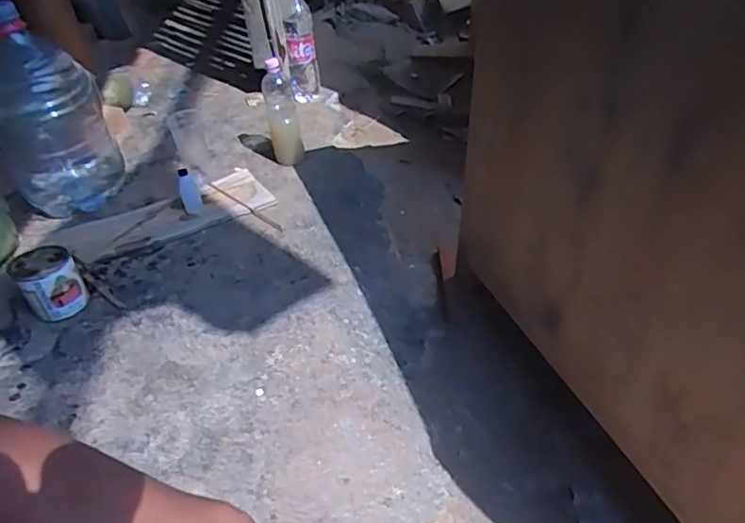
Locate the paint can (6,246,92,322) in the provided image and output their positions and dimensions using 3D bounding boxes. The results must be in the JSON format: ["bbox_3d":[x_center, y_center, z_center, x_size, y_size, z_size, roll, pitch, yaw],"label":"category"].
[{"bbox_3d":[-0.624,0.042,1.143,0.105,0.101,0.110,-29,45,-27],"label":"paint can"}]

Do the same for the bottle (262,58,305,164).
[{"bbox_3d":[-0.230,-0.380,1.488,0.076,0.250,0.088,-21,42,-18],"label":"bottle"}]

